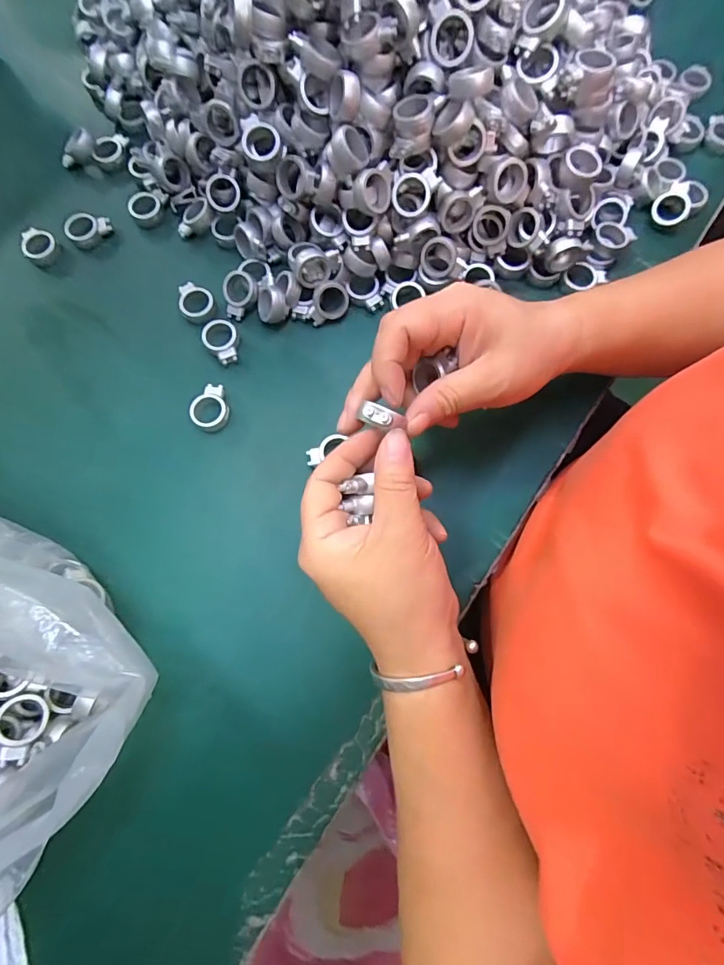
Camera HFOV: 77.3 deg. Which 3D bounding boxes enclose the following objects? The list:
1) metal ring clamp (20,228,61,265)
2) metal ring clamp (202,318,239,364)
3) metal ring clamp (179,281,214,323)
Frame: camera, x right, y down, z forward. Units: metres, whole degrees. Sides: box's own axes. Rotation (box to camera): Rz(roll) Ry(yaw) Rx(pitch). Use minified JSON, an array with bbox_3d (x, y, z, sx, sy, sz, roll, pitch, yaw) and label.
[{"bbox_3d":[-0.255,-0.187,0.359,0.025,0.013,0.031,-44,80,-9],"label":"metal ring clamp"},{"bbox_3d":[-0.104,-0.105,0.337,0.024,0.009,0.034,-19,77,-4],"label":"metal ring clamp"},{"bbox_3d":[-0.127,-0.140,0.346,0.025,0.005,0.034,-21,77,-5],"label":"metal ring clamp"}]

